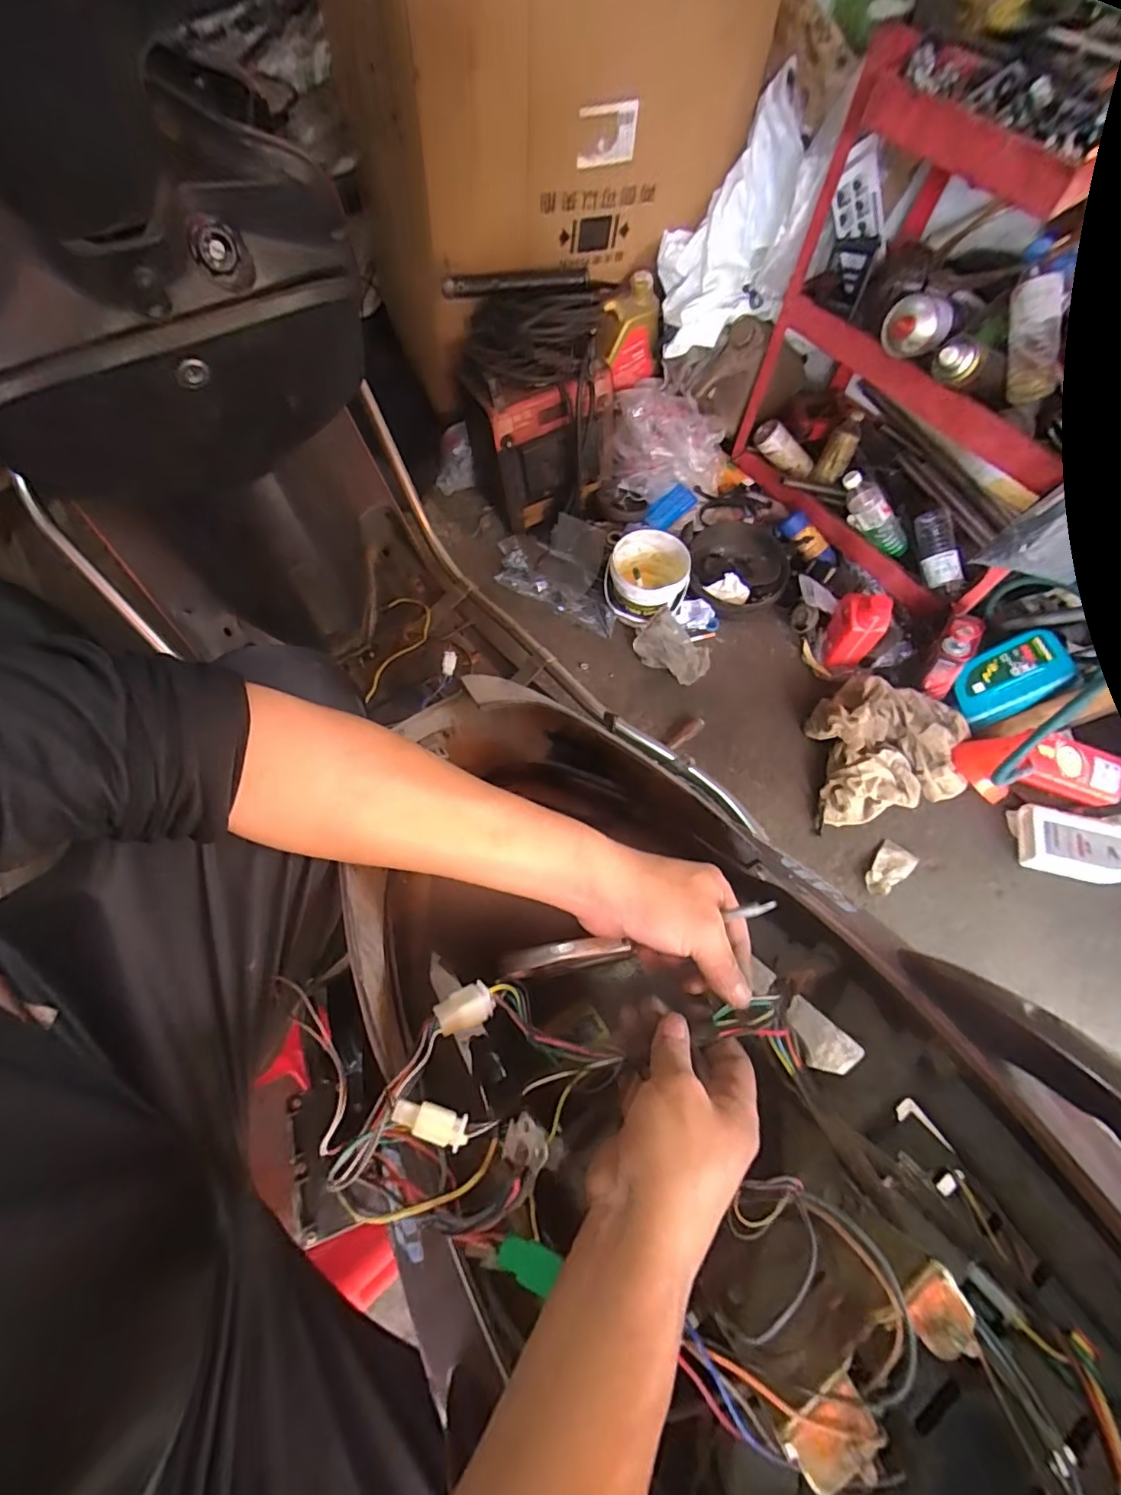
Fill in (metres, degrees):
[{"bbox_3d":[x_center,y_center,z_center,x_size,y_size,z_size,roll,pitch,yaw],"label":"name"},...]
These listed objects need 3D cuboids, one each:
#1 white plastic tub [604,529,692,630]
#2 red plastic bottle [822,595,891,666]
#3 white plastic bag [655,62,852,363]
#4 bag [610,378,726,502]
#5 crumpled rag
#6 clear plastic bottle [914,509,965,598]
[{"bbox_3d":[0.186,-0.364,1.237,0.170,0.154,0.171,0,65,0],"label":"white plastic tub"},{"bbox_3d":[0.606,-0.251,1.154,0.075,0.181,0.089,7,65,3],"label":"red plastic bottle"},{"bbox_3d":[0.327,-0.984,1.097,0.256,0.337,0.196,12,66,5],"label":"white plastic bag"},{"bbox_3d":[0.245,-0.716,1.342,0.251,0.179,0.170,35,70,15],"label":"bag"},{"bbox_3d":[0.645,-0.001,1.119,0.265,0.098,0.291,1,65,0],"label":"crumpled rag"},{"bbox_3d":[0.784,-0.401,1.176,0.054,0.060,0.180,-15,89,-7],"label":"clear plastic bottle"}]

